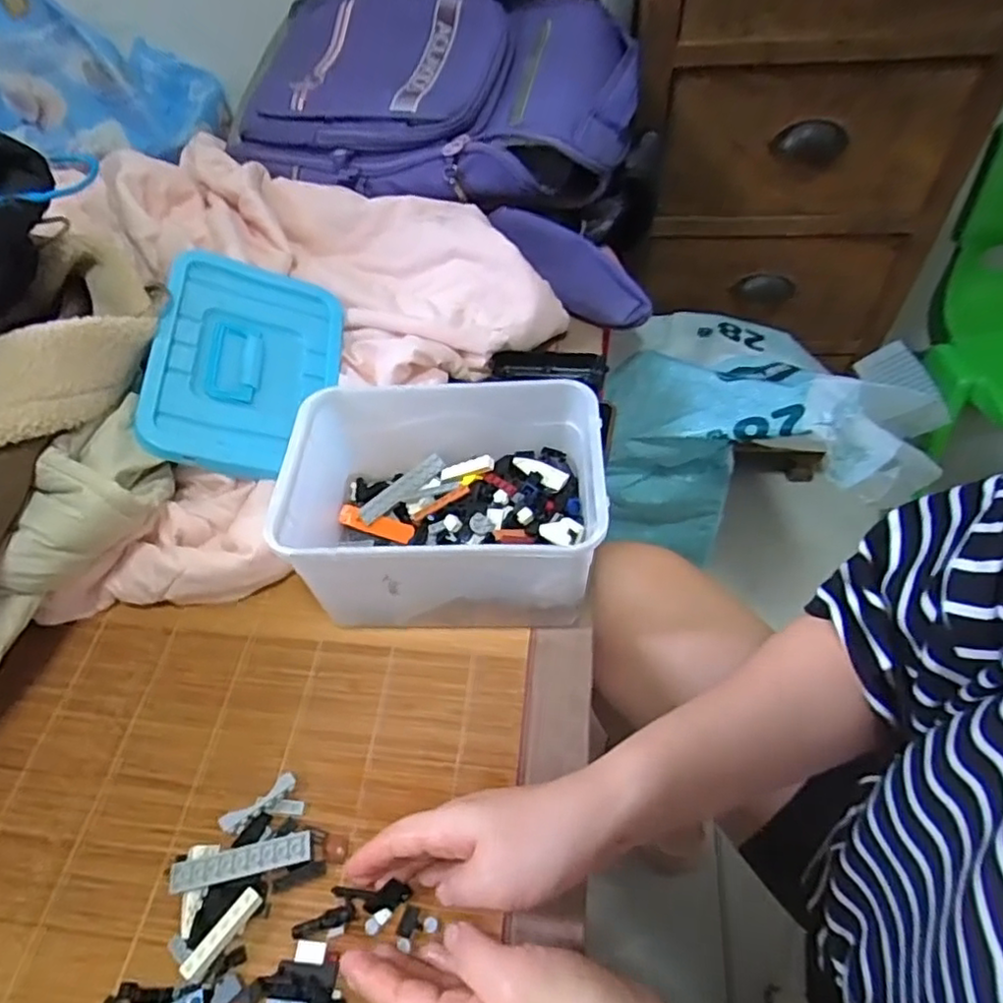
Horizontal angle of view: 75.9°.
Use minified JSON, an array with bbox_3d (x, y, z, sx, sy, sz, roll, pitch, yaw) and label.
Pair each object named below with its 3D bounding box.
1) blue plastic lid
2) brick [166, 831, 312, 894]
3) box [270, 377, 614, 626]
[{"bbox_3d":[-0.220,-0.121,0.563,0.148,0.020,0.211,11,58,-26],"label":"blue plastic lid"},{"bbox_3d":[-0.155,0.214,0.383,0.081,0.004,0.016,-10,61,-6],"label":"brick"},{"bbox_3d":[-0.045,0.010,0.479,0.217,0.128,0.145,0,51,3],"label":"box"}]

